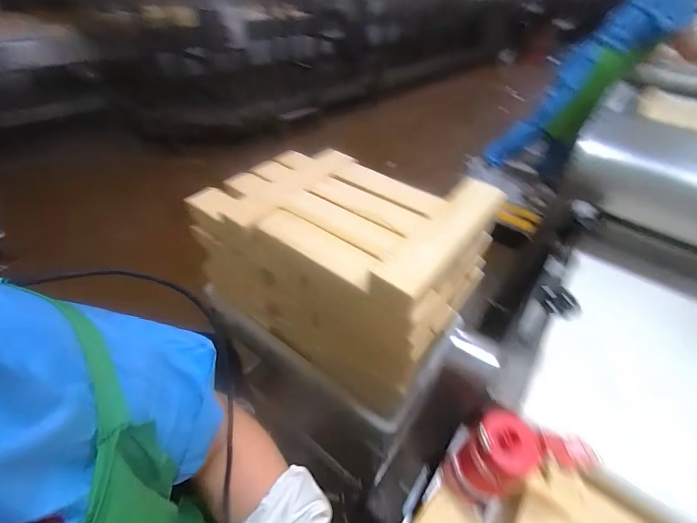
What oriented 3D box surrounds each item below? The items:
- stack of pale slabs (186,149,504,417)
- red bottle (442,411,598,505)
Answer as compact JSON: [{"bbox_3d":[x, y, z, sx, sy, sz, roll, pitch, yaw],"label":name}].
[{"bbox_3d":[-0.033,-0.013,0.785,0.589,0.383,0.339,27,49,23],"label":"stack of pale slabs"},{"bbox_3d":[0.227,0.275,0.453,0.154,0.155,0.074,-5,45,-8],"label":"red bottle"}]

